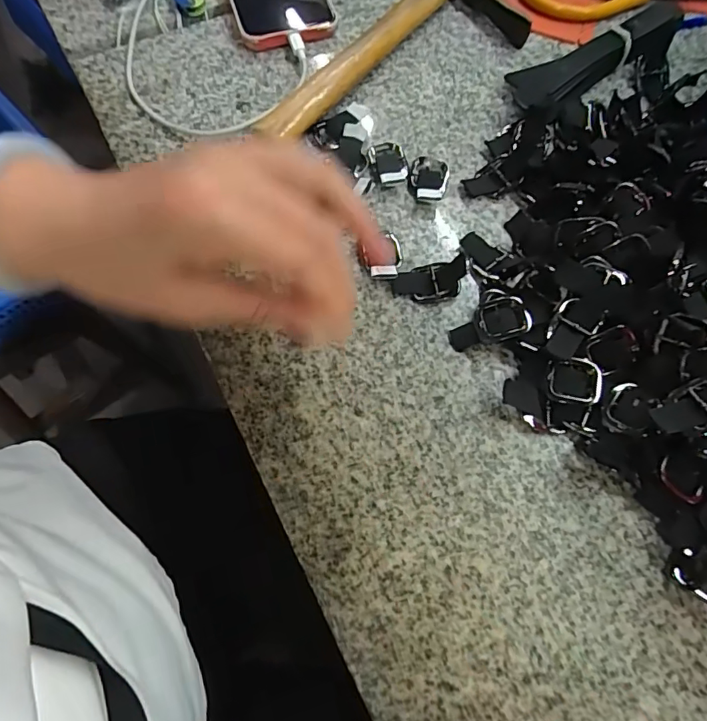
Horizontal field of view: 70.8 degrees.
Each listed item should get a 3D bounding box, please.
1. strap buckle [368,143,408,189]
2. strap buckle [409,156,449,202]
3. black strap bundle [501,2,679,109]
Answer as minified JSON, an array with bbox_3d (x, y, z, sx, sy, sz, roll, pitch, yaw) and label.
[{"bbox_3d":[0.024,-0.133,0.337,0.024,0.008,0.037,-8,70,-4],"label":"strap buckle"},{"bbox_3d":[0.050,-0.122,0.332,0.025,0.012,0.038,14,70,4],"label":"strap buckle"},{"bbox_3d":[0.176,-0.220,0.366,0.154,0.027,0.051,-29,73,-11],"label":"black strap bundle"}]

